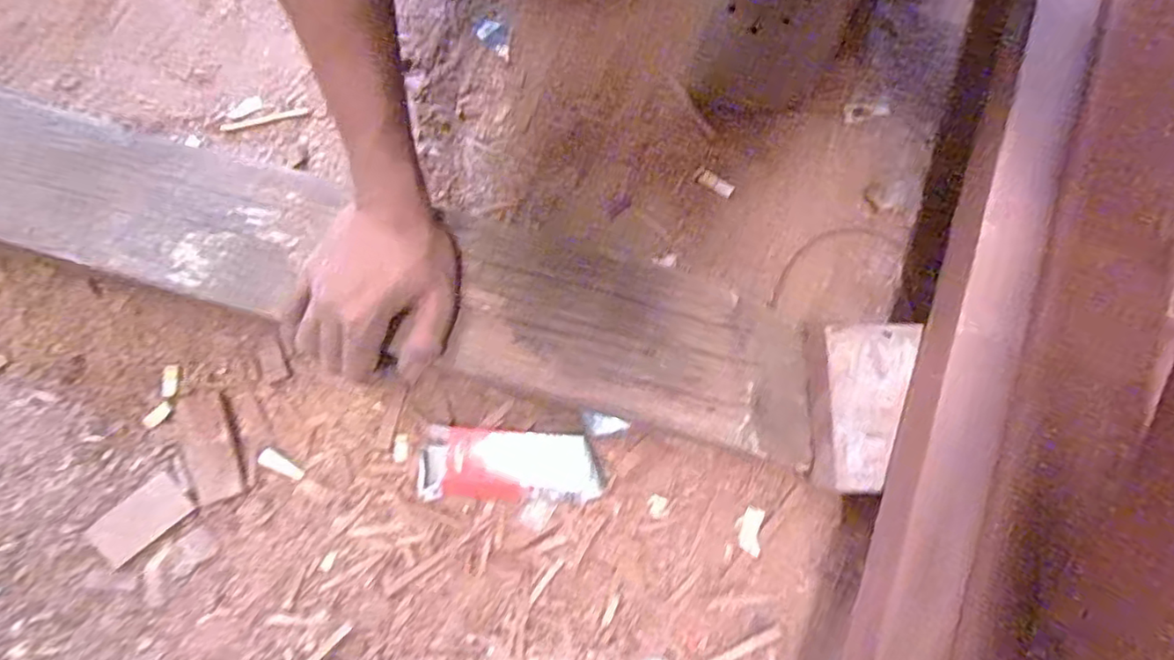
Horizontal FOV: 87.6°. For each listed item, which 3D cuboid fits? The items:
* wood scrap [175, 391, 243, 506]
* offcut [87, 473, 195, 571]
[{"bbox_3d":[-0.299,0.091,0.482,0.039,0.004,0.087,-23,80,-3],"label":"wood scrap"},{"bbox_3d":[-0.337,0.144,0.462,0.065,0.011,0.037,-43,82,-6],"label":"offcut"}]

